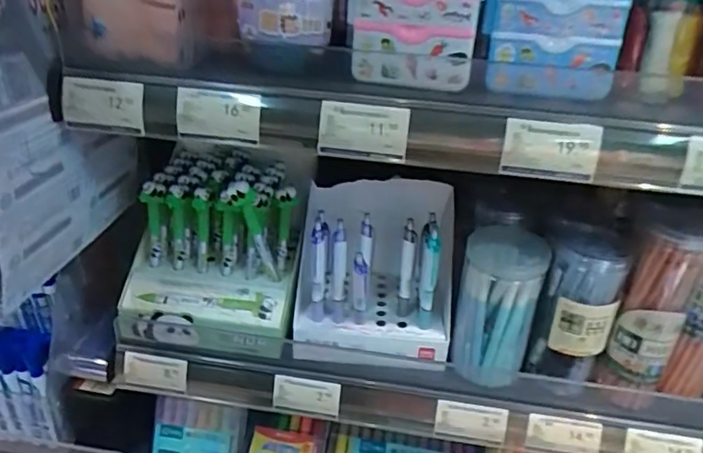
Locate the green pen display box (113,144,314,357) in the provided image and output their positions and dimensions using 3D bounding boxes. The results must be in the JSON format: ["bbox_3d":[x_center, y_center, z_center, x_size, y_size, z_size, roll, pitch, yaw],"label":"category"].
[{"bbox_3d":[-0.135,0.012,0.588,0.172,0.149,0.178,6,28,6],"label":"green pen display box"}]

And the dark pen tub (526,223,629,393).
[{"bbox_3d":[0.208,0.075,0.504,0.064,0.133,0.071,15,30,22],"label":"dark pen tub"}]

